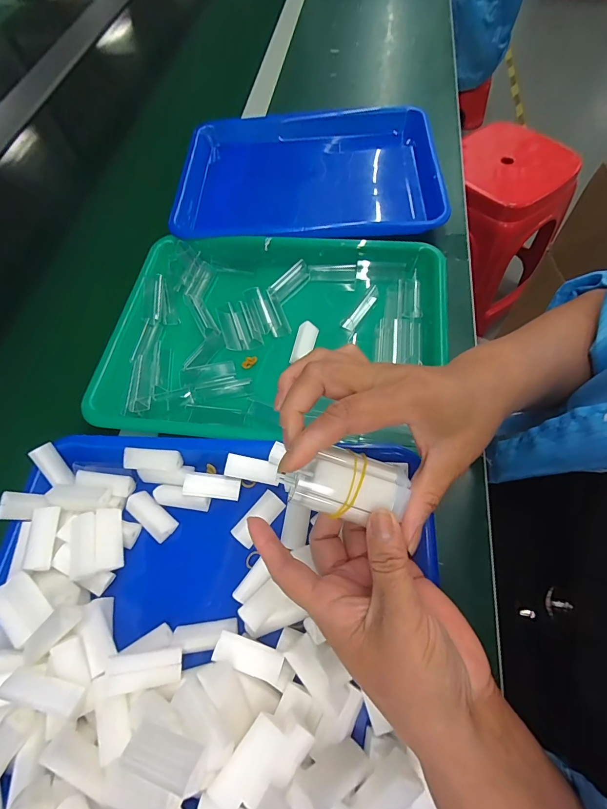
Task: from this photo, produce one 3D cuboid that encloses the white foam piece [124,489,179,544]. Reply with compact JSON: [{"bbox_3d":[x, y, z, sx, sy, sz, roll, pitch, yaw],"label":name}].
[{"bbox_3d":[-0.128,0.092,0.308,0.046,0.011,0.021,34,71,20],"label":"white foam piece"}]

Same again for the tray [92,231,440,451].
[{"bbox_3d":[-0.028,-0.074,0.390,0.350,0.047,0.243,-1,63,5],"label":"tray"}]

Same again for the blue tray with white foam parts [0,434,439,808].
[{"bbox_3d":[-0.075,0.153,0.255,0.319,0.058,0.271,2,64,6],"label":"blue tray with white foam parts"}]

